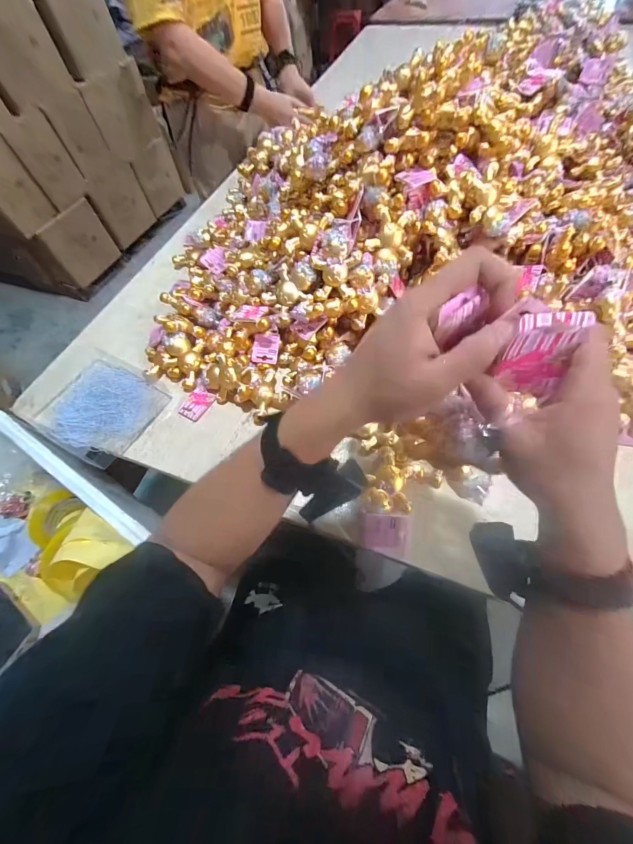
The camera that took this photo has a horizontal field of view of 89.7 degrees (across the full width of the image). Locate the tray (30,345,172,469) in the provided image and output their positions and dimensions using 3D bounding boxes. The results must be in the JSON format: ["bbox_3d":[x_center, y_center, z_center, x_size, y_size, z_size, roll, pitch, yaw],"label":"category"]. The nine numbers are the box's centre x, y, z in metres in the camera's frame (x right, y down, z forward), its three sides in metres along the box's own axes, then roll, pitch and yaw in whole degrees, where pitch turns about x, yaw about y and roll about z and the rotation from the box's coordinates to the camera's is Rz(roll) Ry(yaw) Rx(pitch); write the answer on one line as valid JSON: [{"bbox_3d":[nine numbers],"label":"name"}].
[{"bbox_3d":[-0.391,-0.032,0.575,0.209,0.017,0.173,27,68,16],"label":"tray"}]

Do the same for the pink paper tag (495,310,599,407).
[{"bbox_3d":[0.148,-0.043,0.213,0.043,0.061,0.005,1,43,-1],"label":"pink paper tag"}]

